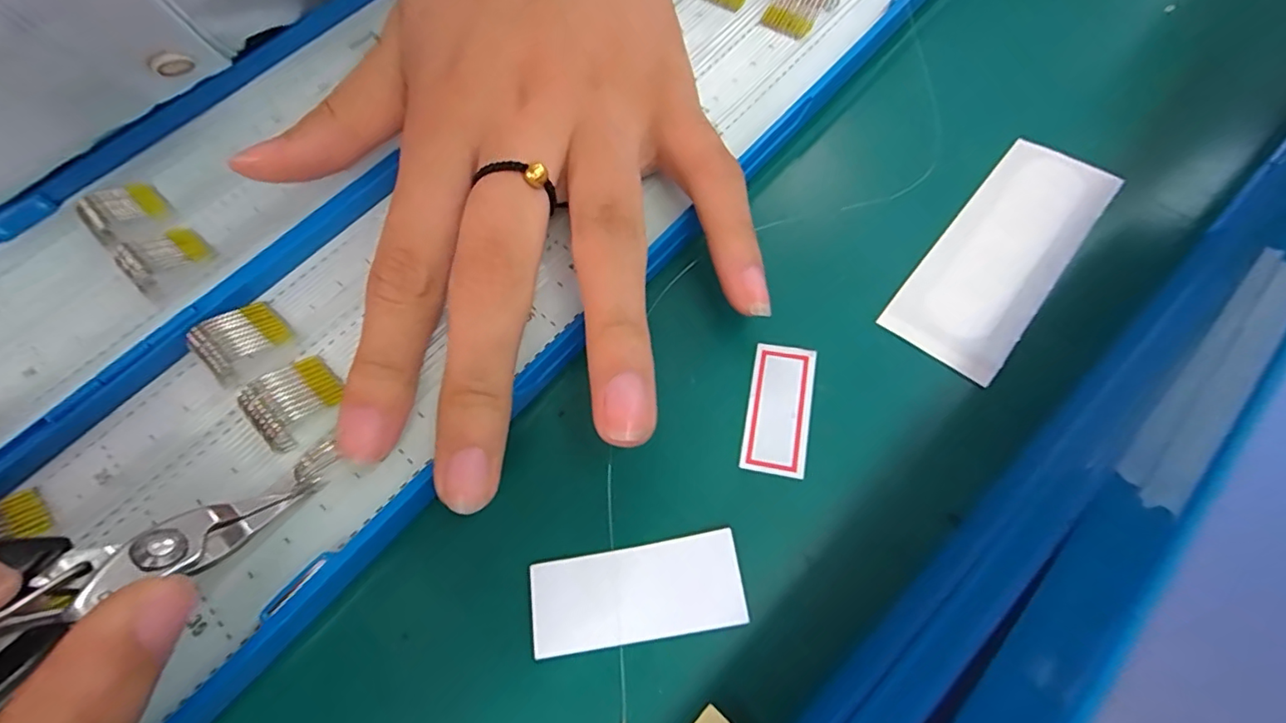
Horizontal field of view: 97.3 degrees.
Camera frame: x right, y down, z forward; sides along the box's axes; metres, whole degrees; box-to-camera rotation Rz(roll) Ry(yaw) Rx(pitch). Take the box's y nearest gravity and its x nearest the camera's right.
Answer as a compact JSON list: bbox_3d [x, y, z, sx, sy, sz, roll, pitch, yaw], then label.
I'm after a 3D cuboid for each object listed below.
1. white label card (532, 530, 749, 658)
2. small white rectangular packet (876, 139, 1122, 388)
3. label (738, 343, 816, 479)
[{"bbox_3d":[-0.002,0.051,0.124,0.045,0.004,0.019,-10,66,1],"label":"white label card"},{"bbox_3d":[0.099,-0.030,0.156,0.030,0.005,0.081,36,73,20],"label":"small white rectangular packet"},{"bbox_3d":[0.034,0.011,0.139,0.015,0.004,0.033,10,67,8],"label":"label"}]

